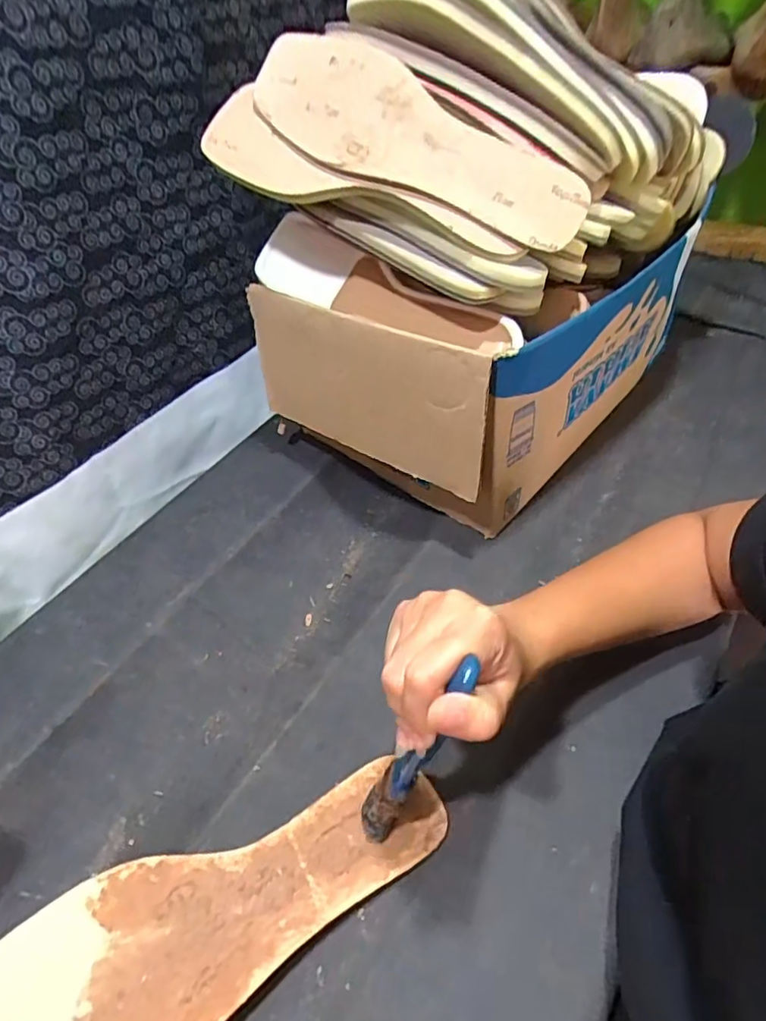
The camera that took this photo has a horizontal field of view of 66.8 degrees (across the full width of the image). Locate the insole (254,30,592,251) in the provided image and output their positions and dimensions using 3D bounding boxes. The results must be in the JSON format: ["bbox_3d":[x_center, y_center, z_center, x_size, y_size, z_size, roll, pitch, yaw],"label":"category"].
[{"bbox_3d":[0.015,-0.251,0.391,0.256,0.017,0.090,38,85,13],"label":"insole"}]

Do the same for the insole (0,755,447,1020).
[{"bbox_3d":[-0.079,0.212,0.308,0.245,0.010,0.083,-16,47,-21],"label":"insole"}]

